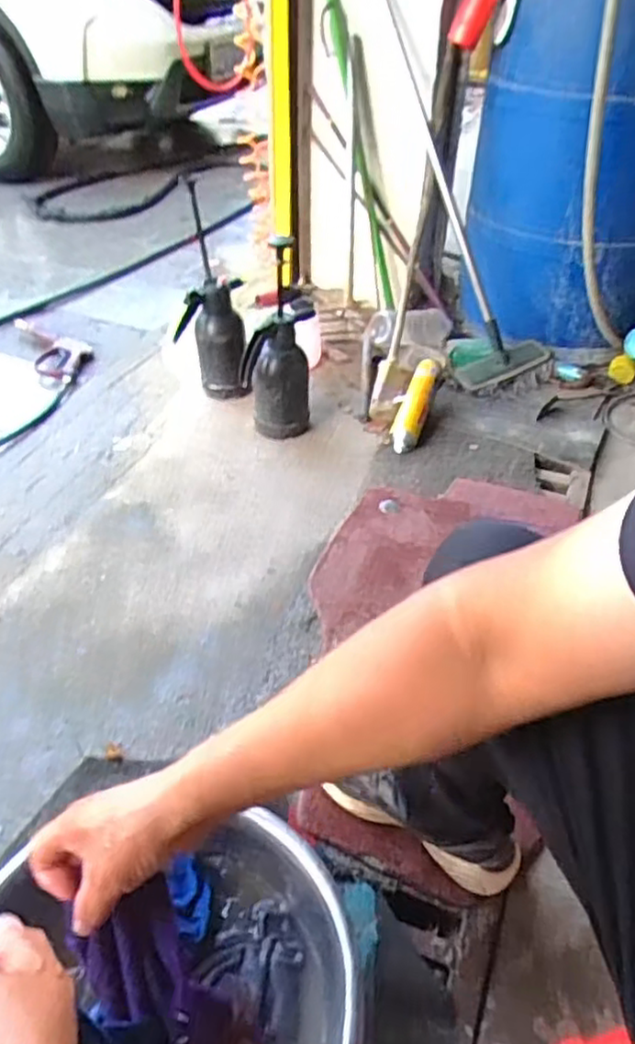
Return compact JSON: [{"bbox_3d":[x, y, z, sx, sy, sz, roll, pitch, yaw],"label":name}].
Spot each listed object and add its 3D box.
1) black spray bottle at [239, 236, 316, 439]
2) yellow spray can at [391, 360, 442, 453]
[{"bbox_3d":[-0.090,-0.377,1.452,0.149,0.410,0.140,3,41,1],"label":"black spray bottle"},{"bbox_3d":[0.233,-0.289,1.601,0.075,0.056,0.287,13,55,15],"label":"yellow spray can"}]

